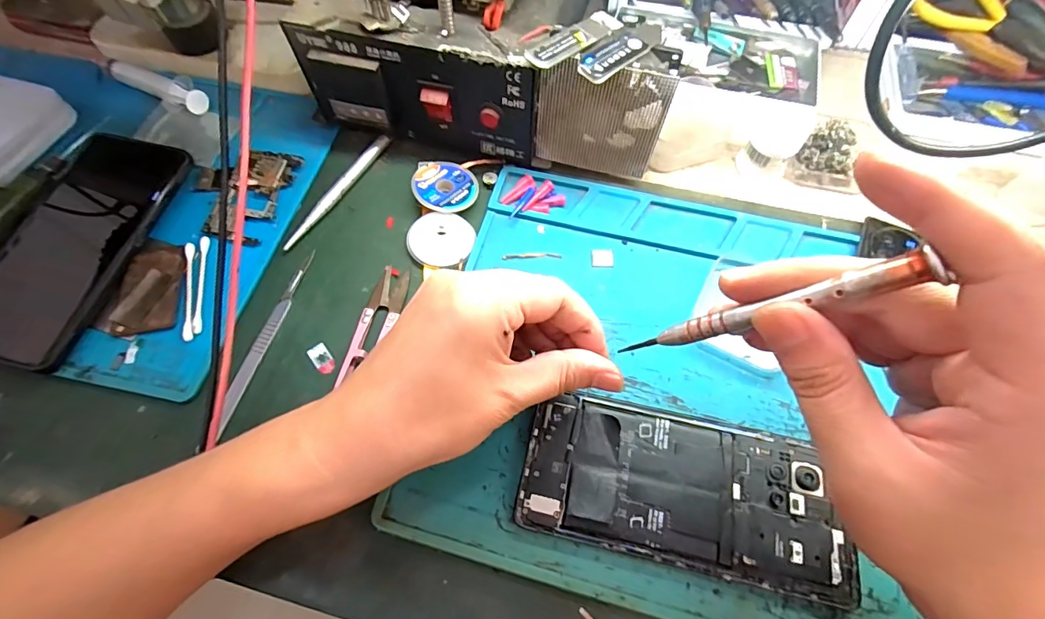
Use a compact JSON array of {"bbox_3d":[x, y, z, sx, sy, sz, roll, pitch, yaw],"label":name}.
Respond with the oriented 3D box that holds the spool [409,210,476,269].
[{"bbox_3d":[-0.055,-0.047,0.302,0.043,0.008,0.040,0,65,1],"label":"spool"}]

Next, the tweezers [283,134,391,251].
[{"bbox_3d":[-0.131,-0.086,0.323,0.009,0.007,0.110,28,69,13],"label":"tweezers"}]

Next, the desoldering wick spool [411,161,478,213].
[{"bbox_3d":[-0.054,-0.085,0.318,0.044,0.008,0.044,5,60,-12],"label":"desoldering wick spool"}]

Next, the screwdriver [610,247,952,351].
[{"bbox_3d":[0.081,0.003,0.163,0.008,0.108,0.008,22,61,-31],"label":"screwdriver"}]

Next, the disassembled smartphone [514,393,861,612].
[{"bbox_3d":[0.081,0.091,0.233,0.157,0.011,0.072,12,66,7],"label":"disassembled smartphone"}]

